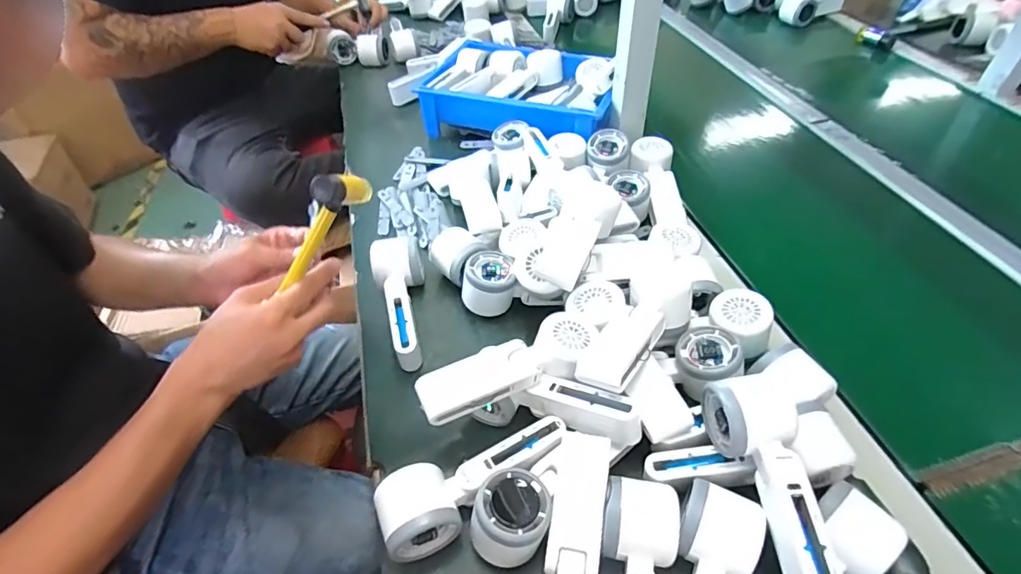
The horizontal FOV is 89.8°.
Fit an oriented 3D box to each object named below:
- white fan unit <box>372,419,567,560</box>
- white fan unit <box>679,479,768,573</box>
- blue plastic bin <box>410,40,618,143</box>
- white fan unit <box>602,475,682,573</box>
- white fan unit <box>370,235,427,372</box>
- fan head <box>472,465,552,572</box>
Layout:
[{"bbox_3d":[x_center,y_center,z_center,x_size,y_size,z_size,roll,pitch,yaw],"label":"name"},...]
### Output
[{"bbox_3d":[-0.030,0.159,0.428,0.163,0.045,0.052,-24,50,-20],"label":"white fan unit"},{"bbox_3d":[0.135,0.219,0.352,0.054,0.048,0.161,16,48,17],"label":"white fan unit"},{"bbox_3d":[0.019,-0.313,0.841,0.313,0.080,0.201,18,49,18],"label":"blue plastic bin"},{"bbox_3d":[0.086,0.218,0.356,0.053,0.048,0.159,10,47,11],"label":"white fan unit"},{"bbox_3d":[-0.120,0.006,0.565,0.056,0.050,0.168,-10,46,-8],"label":"white fan unit"},{"bbox_3d":[0.003,0.177,0.396,0.055,0.048,0.060,-1,46,1],"label":"fan head"}]

